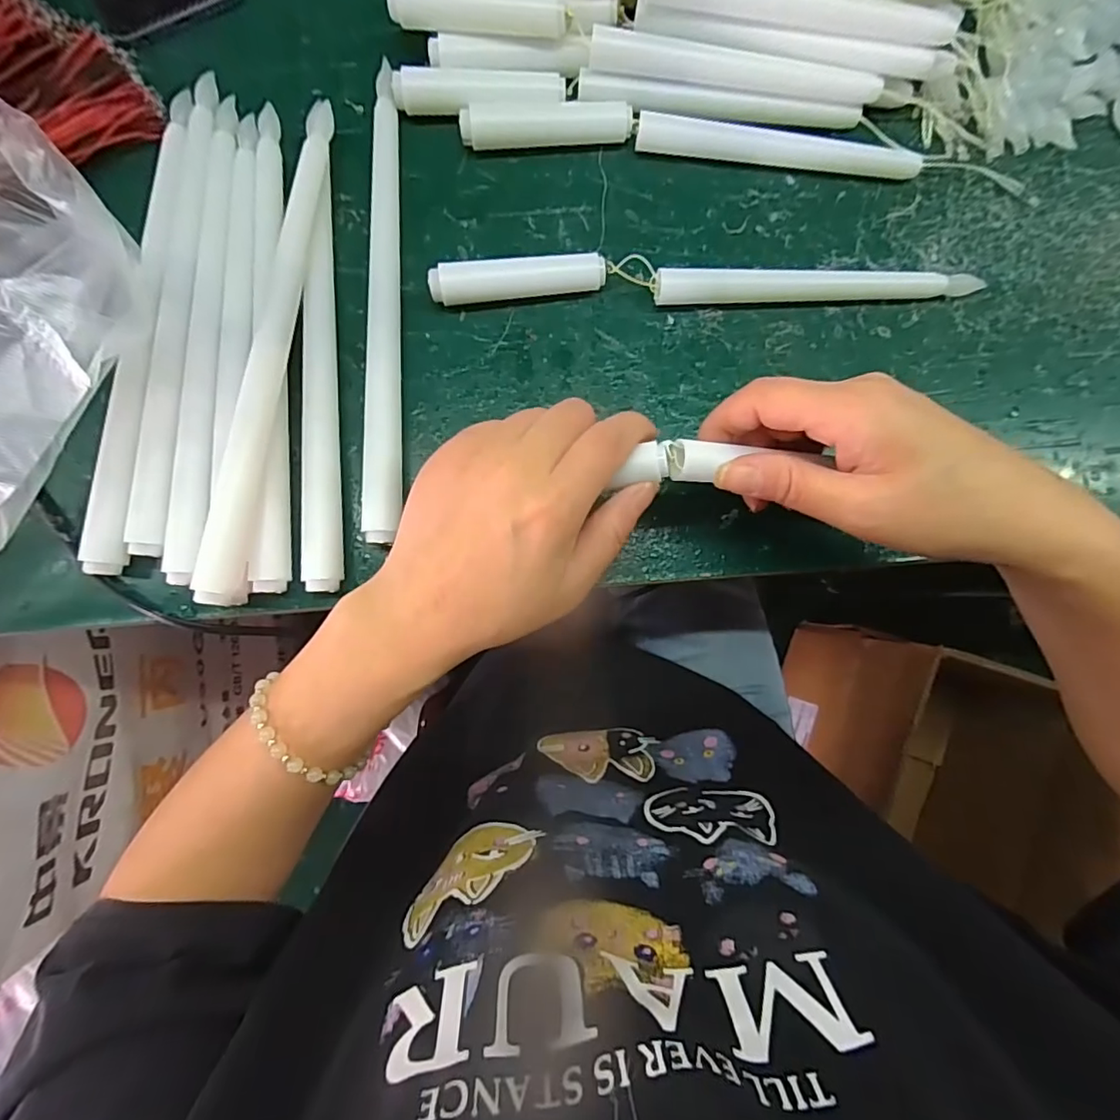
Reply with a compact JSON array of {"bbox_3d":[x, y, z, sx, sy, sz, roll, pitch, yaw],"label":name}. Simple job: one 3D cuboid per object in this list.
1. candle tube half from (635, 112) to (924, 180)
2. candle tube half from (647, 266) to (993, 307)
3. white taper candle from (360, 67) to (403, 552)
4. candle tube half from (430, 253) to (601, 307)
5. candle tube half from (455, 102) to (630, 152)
[{"bbox_3d":[0.113,-0.219,0.289,0.146,0.013,0.020,5,86,-1],"label":"candle tube half"},{"bbox_3d":[0.132,-0.144,0.286,0.165,0.015,0.017,-3,87,-1],"label":"candle tube half"},{"bbox_3d":[-0.088,-0.128,0.282,0.017,0.019,0.235,1,87,-1],"label":"white taper candle"},{"bbox_3d":[-0.021,-0.142,0.282,0.087,0.021,0.016,-6,87,-2],"label":"candle tube half"},{"bbox_3d":[-0.007,-0.225,0.286,0.086,0.018,0.017,-4,87,-1],"label":"candle tube half"}]

